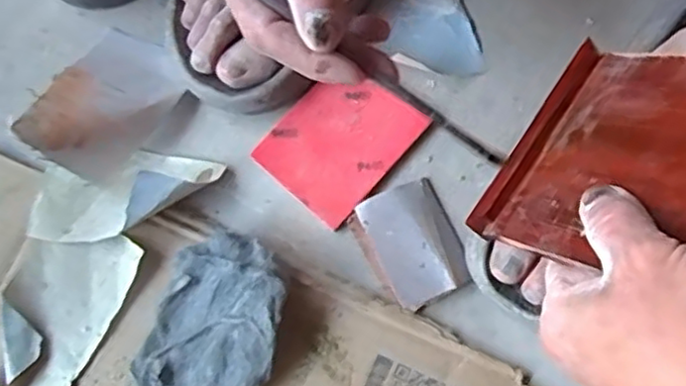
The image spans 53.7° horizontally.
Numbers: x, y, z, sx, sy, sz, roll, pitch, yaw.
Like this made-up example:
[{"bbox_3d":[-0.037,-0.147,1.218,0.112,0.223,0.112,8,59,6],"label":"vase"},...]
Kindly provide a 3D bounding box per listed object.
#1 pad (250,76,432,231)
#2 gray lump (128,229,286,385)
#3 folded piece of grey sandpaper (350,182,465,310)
[{"bbox_3d":[-0.002,-0.034,0.440,0.073,0.009,0.093,40,79,8],"label":"pad"},{"bbox_3d":[-0.075,0.080,0.400,0.074,0.028,0.109,20,77,3],"label":"gray lump"},{"bbox_3d":[0.044,0.031,0.424,0.058,0.007,0.071,-28,79,-7],"label":"folded piece of grey sandpaper"}]

